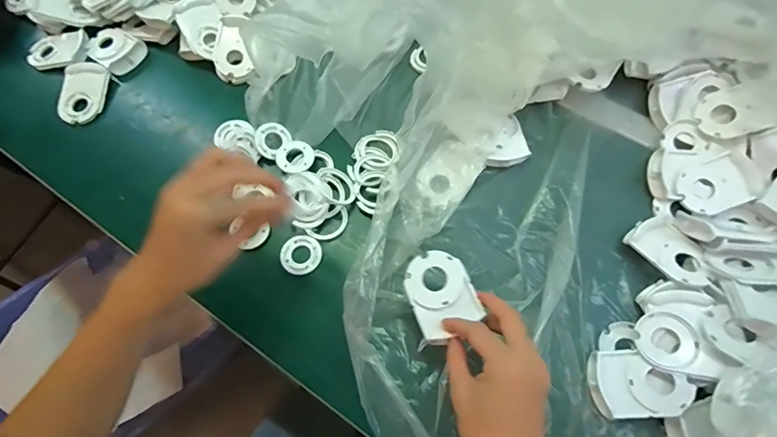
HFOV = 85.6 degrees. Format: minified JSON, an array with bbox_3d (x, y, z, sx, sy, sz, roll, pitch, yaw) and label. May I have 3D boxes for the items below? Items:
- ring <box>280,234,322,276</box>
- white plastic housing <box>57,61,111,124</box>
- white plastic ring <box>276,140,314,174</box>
[{"bbox_3d":[-0.095,0.040,0.459,0.043,0.008,0.042,0,67,1],"label":"ring"},{"bbox_3d":[-0.402,-0.165,0.550,0.054,0.011,0.086,-2,67,0],"label":"white plastic housing"},{"bbox_3d":[-0.112,-0.075,0.502,0.042,0.006,0.045,0,67,1],"label":"white plastic ring"}]

